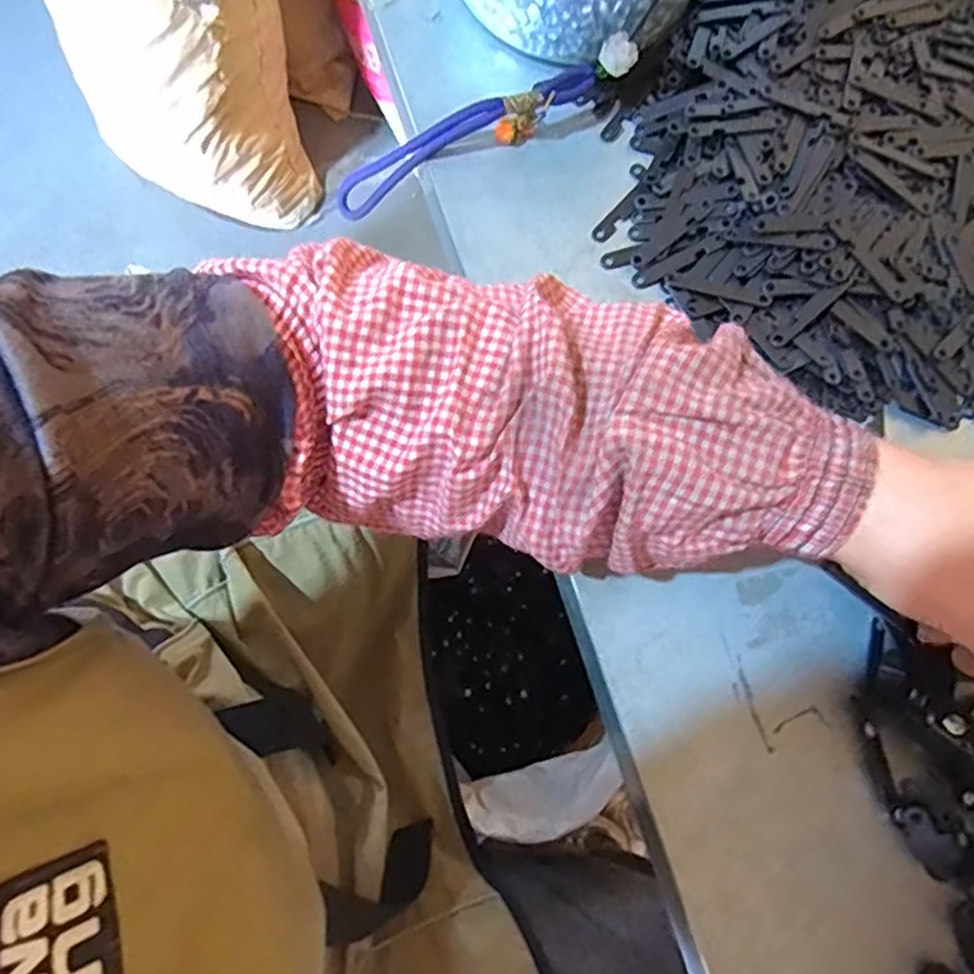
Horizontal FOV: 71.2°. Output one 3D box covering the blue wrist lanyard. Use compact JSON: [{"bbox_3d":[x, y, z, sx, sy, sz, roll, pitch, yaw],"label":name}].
[{"bbox_3d":[-0.003,-0.188,0.360,0.170,0.028,0.017,-22,77,10],"label":"blue wrist lanyard"}]

